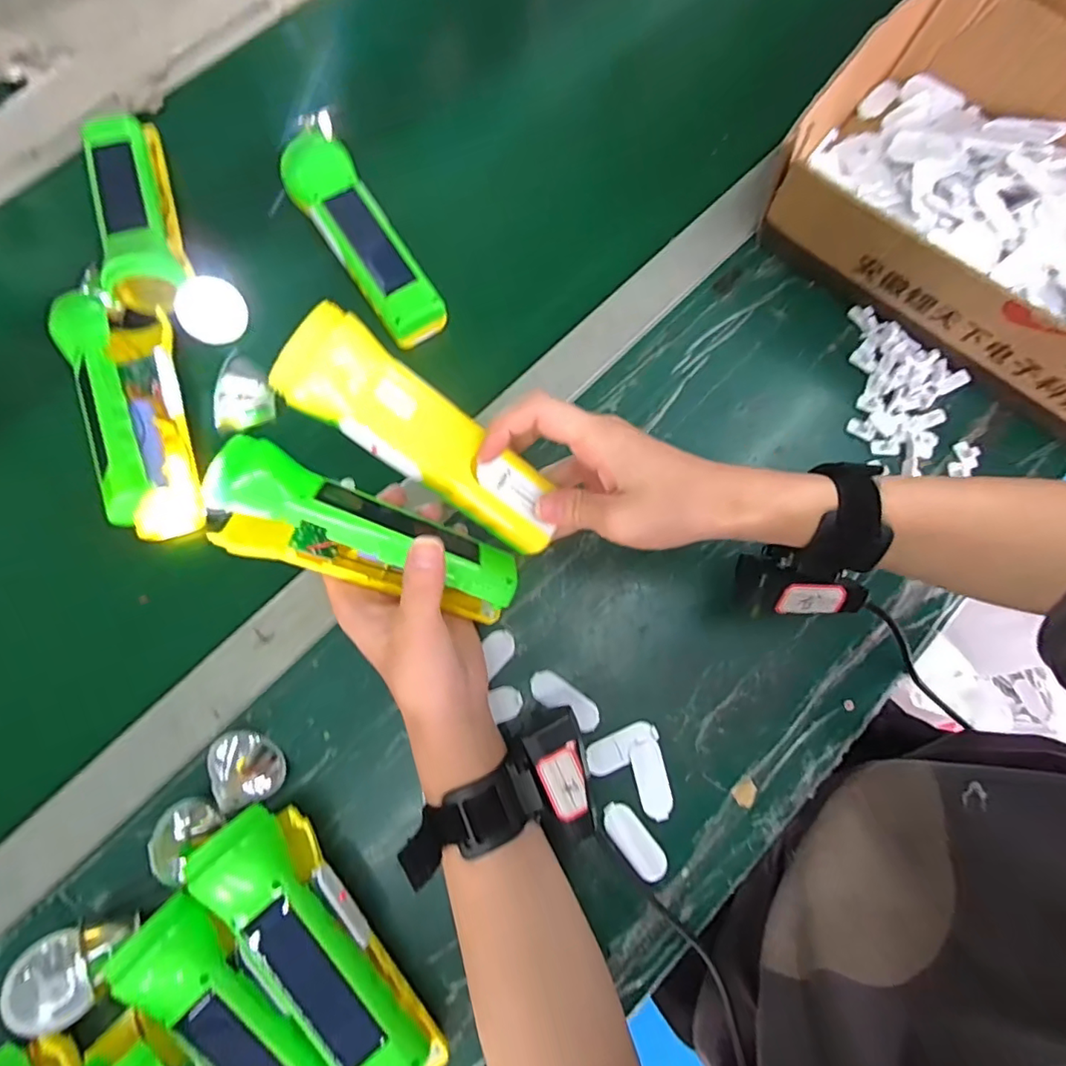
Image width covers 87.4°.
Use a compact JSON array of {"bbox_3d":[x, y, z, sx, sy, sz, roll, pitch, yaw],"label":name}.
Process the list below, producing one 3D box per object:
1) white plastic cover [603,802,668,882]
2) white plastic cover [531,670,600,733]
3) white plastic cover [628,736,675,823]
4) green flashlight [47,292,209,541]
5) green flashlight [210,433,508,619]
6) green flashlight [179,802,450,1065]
[{"bbox_3d":[0.064,0.193,0.349,0.022,0.004,0.051,-39,81,-9],"label":"white plastic cover"},{"bbox_3d":[0.021,0.110,0.365,0.050,0.009,0.019,34,79,6],"label":"white plastic cover"},{"bbox_3d":[0.076,0.157,0.356,0.021,0.005,0.050,-14,78,-5],"label":"white plastic cover"},{"bbox_3d":[-0.270,-0.087,0.386,0.068,0.051,0.178,-24,79,-7],"label":"green flashlight"},{"bbox_3d":[-0.088,0.004,0.307,0.158,0.056,0.049,22,75,-18],"label":"green flashlight"},{"bbox_3d":[-0.117,0.231,0.307,0.052,0.048,0.169,-34,81,-8],"label":"green flashlight"}]

